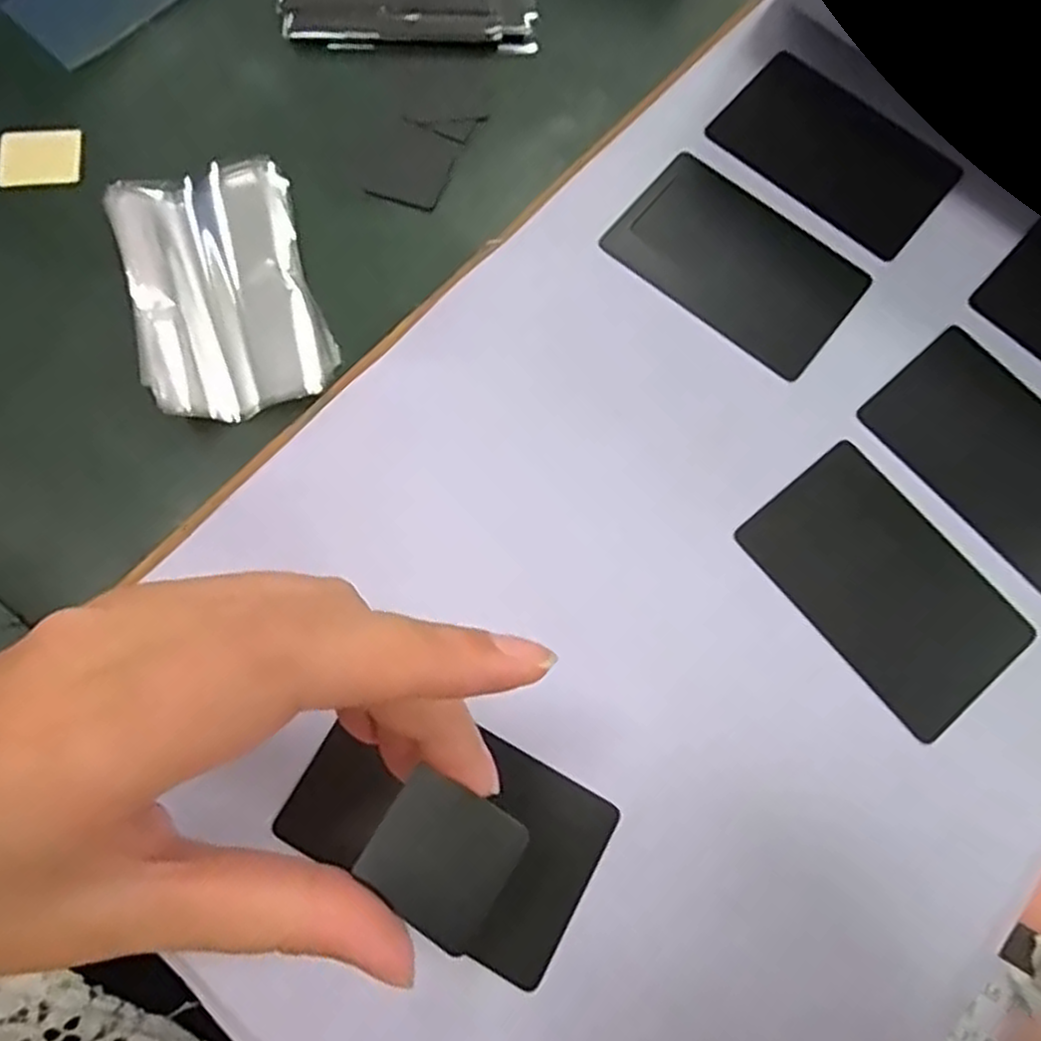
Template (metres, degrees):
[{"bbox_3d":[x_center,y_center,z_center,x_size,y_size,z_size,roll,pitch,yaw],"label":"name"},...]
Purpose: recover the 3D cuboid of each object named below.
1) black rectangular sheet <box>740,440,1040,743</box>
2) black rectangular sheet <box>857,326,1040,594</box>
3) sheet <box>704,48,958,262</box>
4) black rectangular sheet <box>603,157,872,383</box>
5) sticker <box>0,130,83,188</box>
[{"bbox_3d":[0.116,0.020,0.239,0.054,0.005,0.084,-38,80,-12],"label":"black rectangular sheet"},{"bbox_3d":[0.162,-0.022,0.252,0.054,0.005,0.083,-40,80,-12],"label":"black rectangular sheet"},{"bbox_3d":[0.118,-0.138,0.280,0.083,0.004,0.051,40,76,8],"label":"sheet"},{"bbox_3d":[0.077,-0.093,0.268,0.084,0.004,0.053,38,76,7],"label":"black rectangular sheet"},{"bbox_3d":[-0.183,-0.138,0.284,0.029,0.004,0.022,-6,75,-4],"label":"sticker"}]

